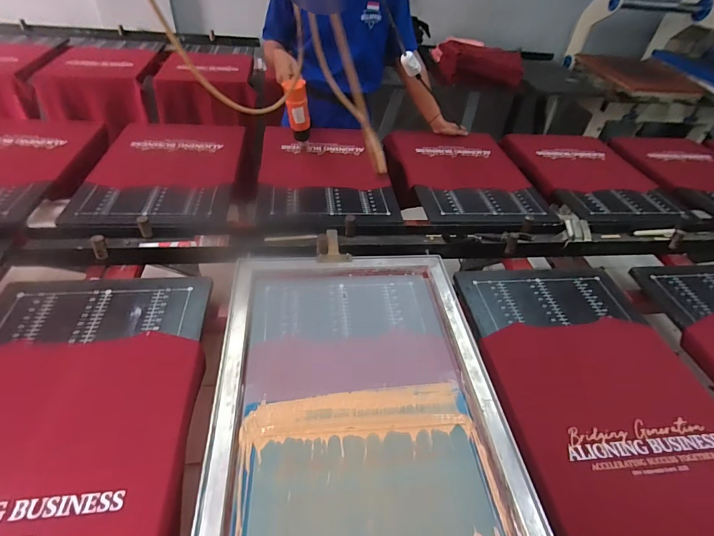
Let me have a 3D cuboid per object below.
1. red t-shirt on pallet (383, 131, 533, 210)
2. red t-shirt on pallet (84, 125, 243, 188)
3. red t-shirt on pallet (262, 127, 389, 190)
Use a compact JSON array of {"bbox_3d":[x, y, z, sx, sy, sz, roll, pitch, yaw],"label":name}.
[{"bbox_3d":[0.338,-0.379,1.368,0.456,0.055,0.414,-3,45,-10],"label":"red t-shirt on pallet"},{"bbox_3d":[-0.584,-0.369,1.225,0.405,0.036,0.391,-3,45,-10],"label":"red t-shirt on pallet"},{"bbox_3d":[-0.116,-0.382,1.269,0.390,0.023,0.394,-2,45,-8],"label":"red t-shirt on pallet"}]

